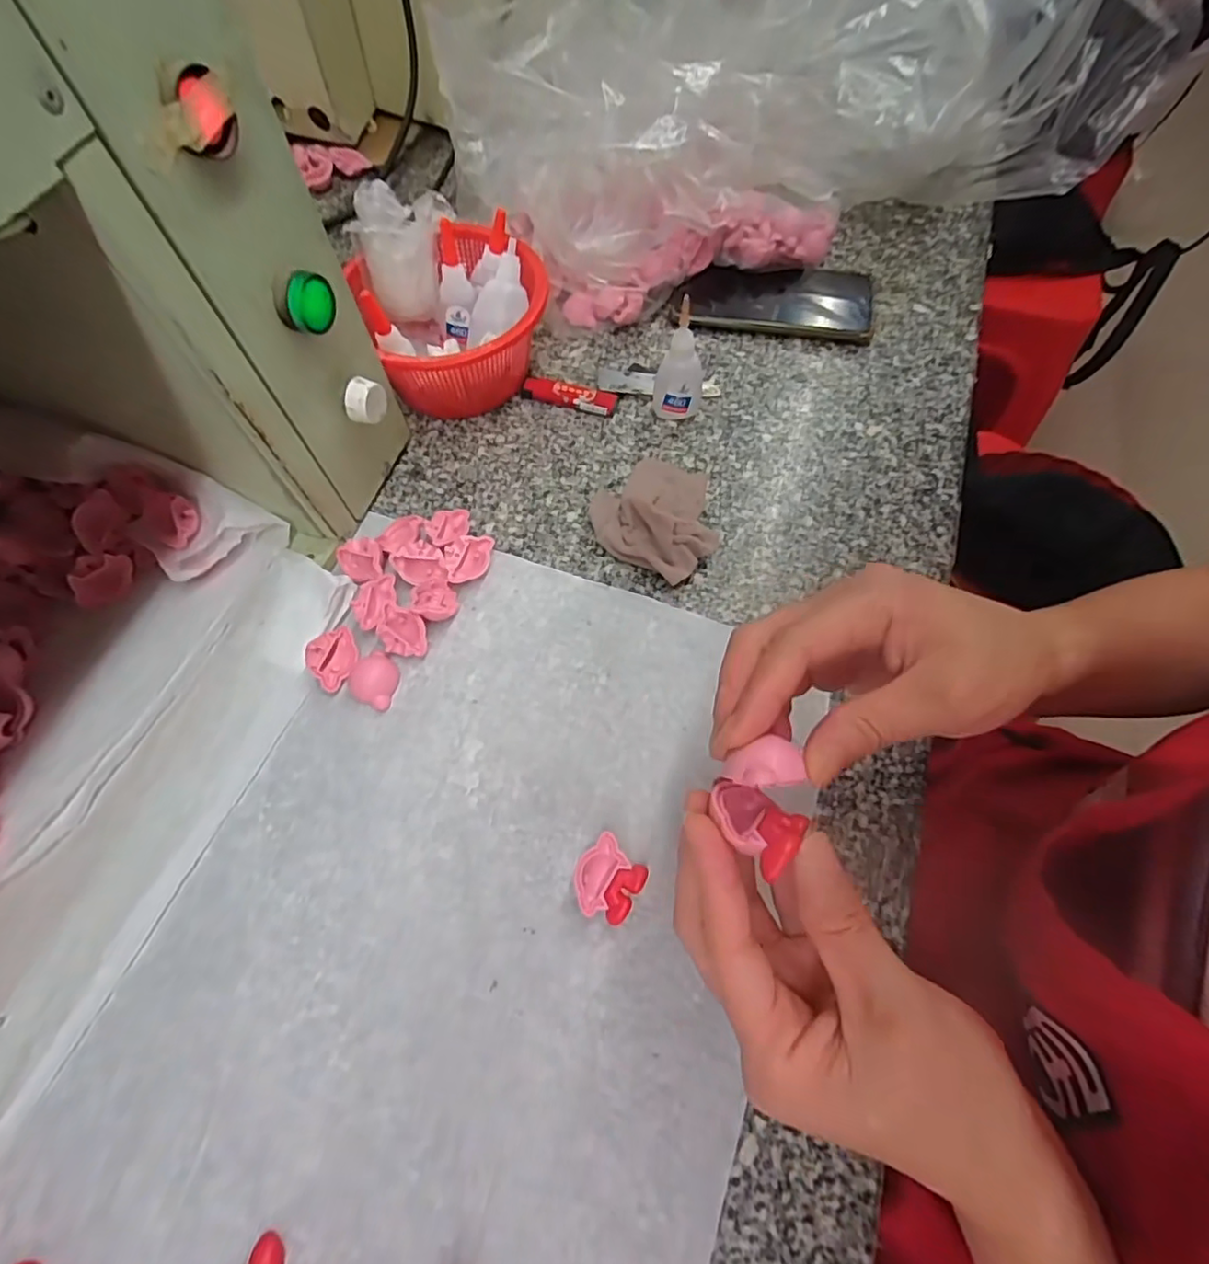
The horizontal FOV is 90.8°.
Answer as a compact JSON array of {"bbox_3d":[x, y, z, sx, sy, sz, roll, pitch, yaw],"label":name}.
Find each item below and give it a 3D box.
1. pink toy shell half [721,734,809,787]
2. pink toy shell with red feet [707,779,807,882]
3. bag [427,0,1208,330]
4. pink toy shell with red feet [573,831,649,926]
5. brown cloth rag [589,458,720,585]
[{"bbox_3d":[0.055,0.046,0.205,0.027,0.009,0.016,-11,64,-4],"label":"pink toy shell half"},{"bbox_3d":[0.051,0.066,0.209,0.032,0.016,0.025,36,70,17],"label":"pink toy shell with red feet"},{"bbox_3d":[0.183,-0.449,0.488,0.602,0.189,0.190,-21,65,-9],"label":"bag"},{"bbox_3d":[0.002,0.127,0.304,0.033,0.013,0.035,38,70,18],"label":"pink toy shell with red feet"},{"bbox_3d":[0.039,-0.087,0.398,0.087,0.035,0.090,31,68,15],"label":"brown cloth rag"}]

